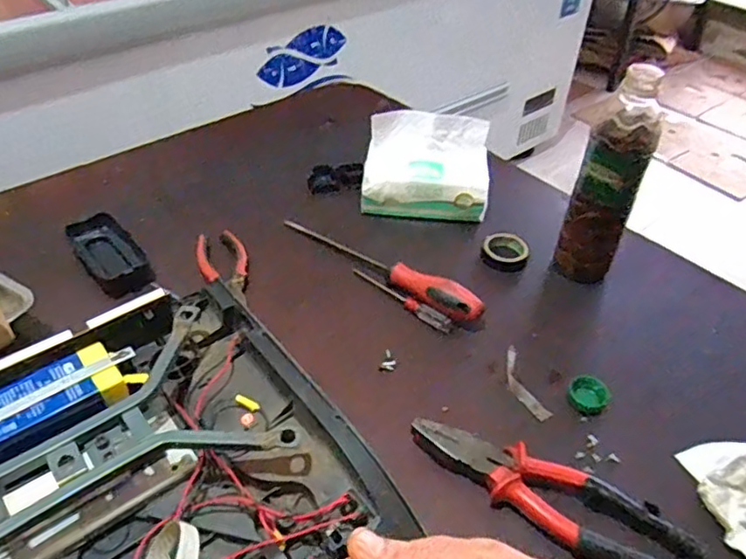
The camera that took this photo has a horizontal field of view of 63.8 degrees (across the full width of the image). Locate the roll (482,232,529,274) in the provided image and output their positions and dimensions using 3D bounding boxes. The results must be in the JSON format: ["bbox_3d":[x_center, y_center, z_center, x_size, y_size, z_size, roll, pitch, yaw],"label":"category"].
[{"bbox_3d":[0.142,-0.030,0.648,0.049,0.020,0.045,1,43,-1],"label":"roll"}]

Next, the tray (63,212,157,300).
[{"bbox_3d":[-0.275,-0.026,0.628,0.052,0.026,0.114,-30,52,-30],"label":"tray"}]

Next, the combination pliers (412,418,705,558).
[{"bbox_3d":[0.128,0.159,0.440,0.207,0.025,0.053,22,46,20],"label":"combination pliers"}]

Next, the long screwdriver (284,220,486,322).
[{"bbox_3d":[0.007,-0.020,0.622,0.242,0.028,0.031,33,50,29],"label":"long screwdriver"}]

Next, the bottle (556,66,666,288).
[{"bbox_3d":[0.224,-0.089,0.573,0.060,0.201,0.047,18,45,16],"label":"bottle"}]

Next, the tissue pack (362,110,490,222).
[{"bbox_3d":[0.063,-0.129,0.684,0.143,0.091,0.073,7,43,5],"label":"tissue pack"}]

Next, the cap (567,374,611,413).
[{"bbox_3d":[0.184,0.098,0.513,0.032,0.011,0.031,1,43,-1],"label":"cap"}]

